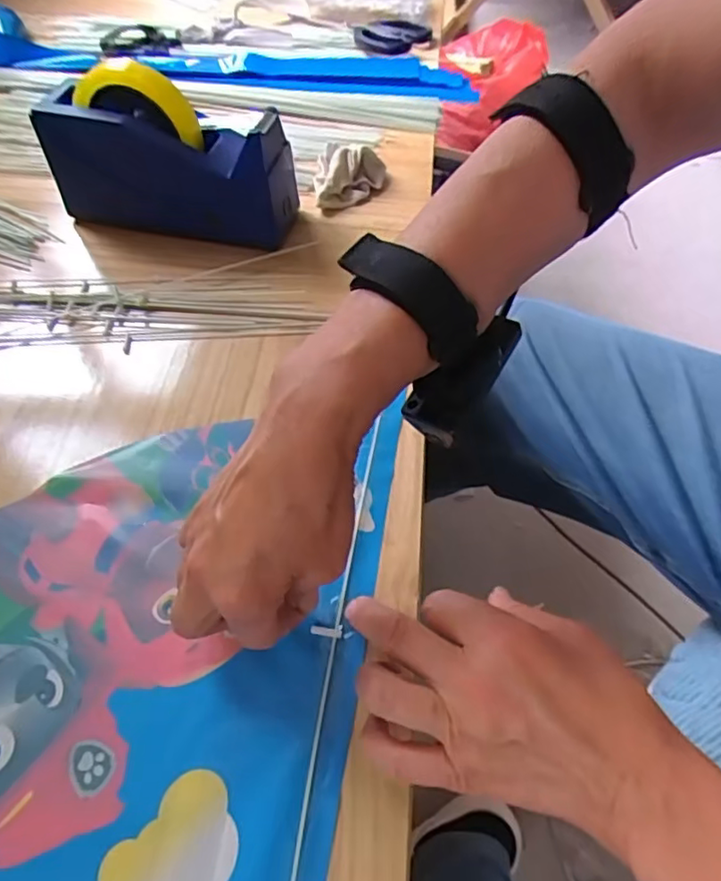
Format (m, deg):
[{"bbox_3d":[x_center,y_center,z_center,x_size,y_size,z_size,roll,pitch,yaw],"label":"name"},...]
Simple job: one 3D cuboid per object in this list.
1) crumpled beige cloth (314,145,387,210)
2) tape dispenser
[{"bbox_3d":[-0.010,-0.251,0.565,0.066,0.035,0.065,0,55,-1],"label":"crumpled beige cloth"},{"bbox_3d":[-0.160,-0.240,0.502,0.204,0.116,0.062,11,56,6],"label":"tape dispenser"}]

